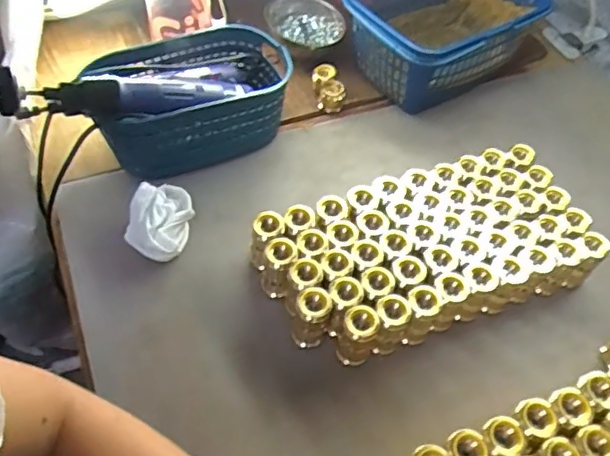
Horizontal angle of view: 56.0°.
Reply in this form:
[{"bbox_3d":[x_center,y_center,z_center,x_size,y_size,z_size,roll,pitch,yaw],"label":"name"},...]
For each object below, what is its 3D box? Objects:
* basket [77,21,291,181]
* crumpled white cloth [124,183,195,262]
[{"bbox_3d":[-0.132,-0.153,0.687,0.226,0.093,0.143,-26,60,-21],"label":"basket"},{"bbox_3d":[-0.154,-0.002,0.602,0.060,0.054,0.071,14,54,6],"label":"crumpled white cloth"}]

